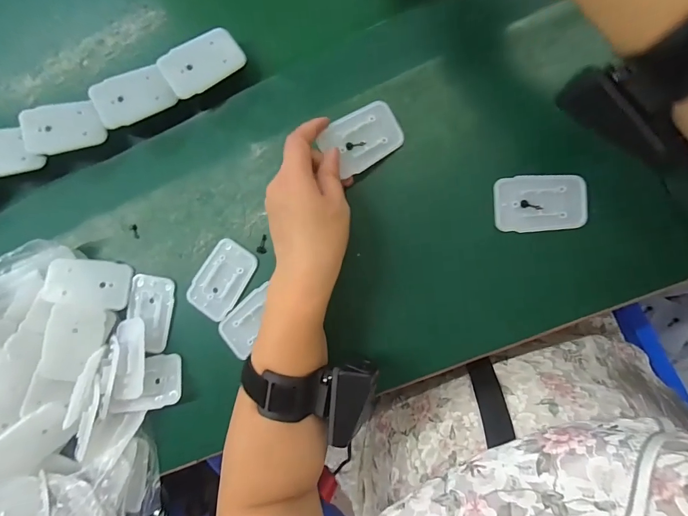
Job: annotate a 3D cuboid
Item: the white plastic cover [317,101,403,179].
[{"bbox_3d":[0.015,-0.101,0.322,0.067,0.005,0.046,-32,99,-7],"label":"white plastic cover"}]

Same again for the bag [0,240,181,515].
[{"bbox_3d":[-0.312,0.157,0.347,0.365,0.087,0.270,-30,84,8],"label":"bag"}]

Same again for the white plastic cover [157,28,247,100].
[{"bbox_3d":[-0.122,-0.169,0.331,0.068,0.006,0.040,-33,99,-10],"label":"white plastic cover"}]

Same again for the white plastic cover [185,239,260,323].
[{"bbox_3d":[-0.111,0.019,0.347,0.045,0.004,0.069,32,94,9],"label":"white plastic cover"}]

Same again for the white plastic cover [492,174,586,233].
[{"bbox_3d":[0.160,-0.045,0.313,0.070,0.007,0.045,-4,88,10],"label":"white plastic cover"}]

